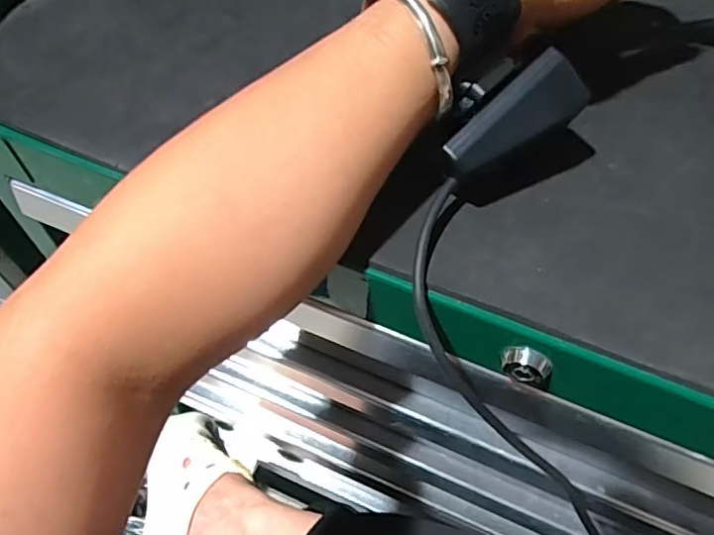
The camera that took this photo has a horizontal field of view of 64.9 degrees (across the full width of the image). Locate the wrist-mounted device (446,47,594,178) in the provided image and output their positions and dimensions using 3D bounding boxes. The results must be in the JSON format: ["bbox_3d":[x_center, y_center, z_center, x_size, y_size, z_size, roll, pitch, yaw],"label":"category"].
[{"bbox_3d":[0.067,-0.067,0.242,0.066,0.020,0.027,-32,63,-4],"label":"wrist-mounted device"}]

